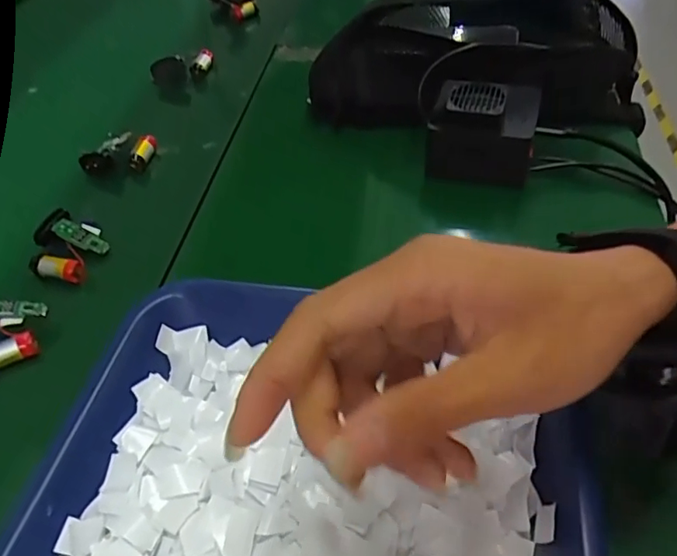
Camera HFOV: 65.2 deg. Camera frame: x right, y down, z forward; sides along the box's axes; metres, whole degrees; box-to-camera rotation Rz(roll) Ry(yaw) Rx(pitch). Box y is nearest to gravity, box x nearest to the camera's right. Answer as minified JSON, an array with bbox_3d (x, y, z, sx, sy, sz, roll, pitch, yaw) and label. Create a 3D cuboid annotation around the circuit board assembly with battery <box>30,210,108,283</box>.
[{"bbox_3d":[-0.200,-0.024,0.389,0.053,0.016,0.052,13,50,14],"label":"circuit board assembly with battery"}]

